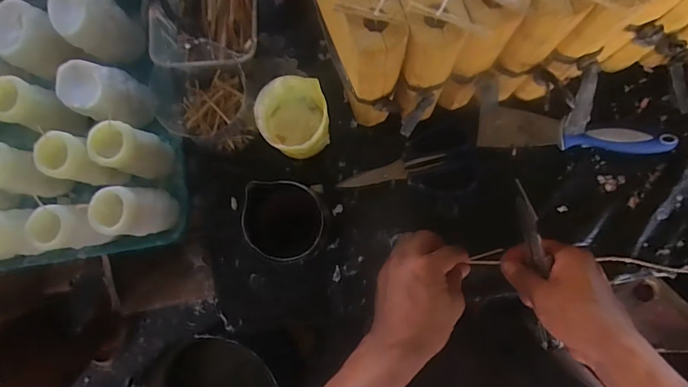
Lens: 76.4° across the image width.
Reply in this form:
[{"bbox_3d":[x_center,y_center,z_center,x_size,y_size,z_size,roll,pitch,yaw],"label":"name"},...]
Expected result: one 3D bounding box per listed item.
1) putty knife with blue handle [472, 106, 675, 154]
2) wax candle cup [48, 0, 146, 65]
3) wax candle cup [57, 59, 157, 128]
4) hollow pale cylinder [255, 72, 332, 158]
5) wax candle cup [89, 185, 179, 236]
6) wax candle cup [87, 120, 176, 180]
[{"bbox_3d":[0.263,-0.075,0.505,0.202,0.023,0.056,5,85,6],"label":"putty knife with blue handle"},{"bbox_3d":[-0.304,-0.210,0.544,0.063,0.093,0.067,-1,85,6],"label":"wax candle cup"},{"bbox_3d":[-0.291,-0.123,0.553,0.079,0.100,0.066,25,88,8],"label":"wax candle cup"},{"bbox_3d":[-0.054,-0.079,0.491,0.065,0.098,0.073,-5,84,5],"label":"hollow pale cylinder"},{"bbox_3d":[-0.247,0.022,0.522,0.052,0.099,0.056,-5,84,5],"label":"wax candle cup"},{"bbox_3d":[-0.257,-0.052,0.534,0.045,0.106,0.055,15,86,7],"label":"wax candle cup"}]

